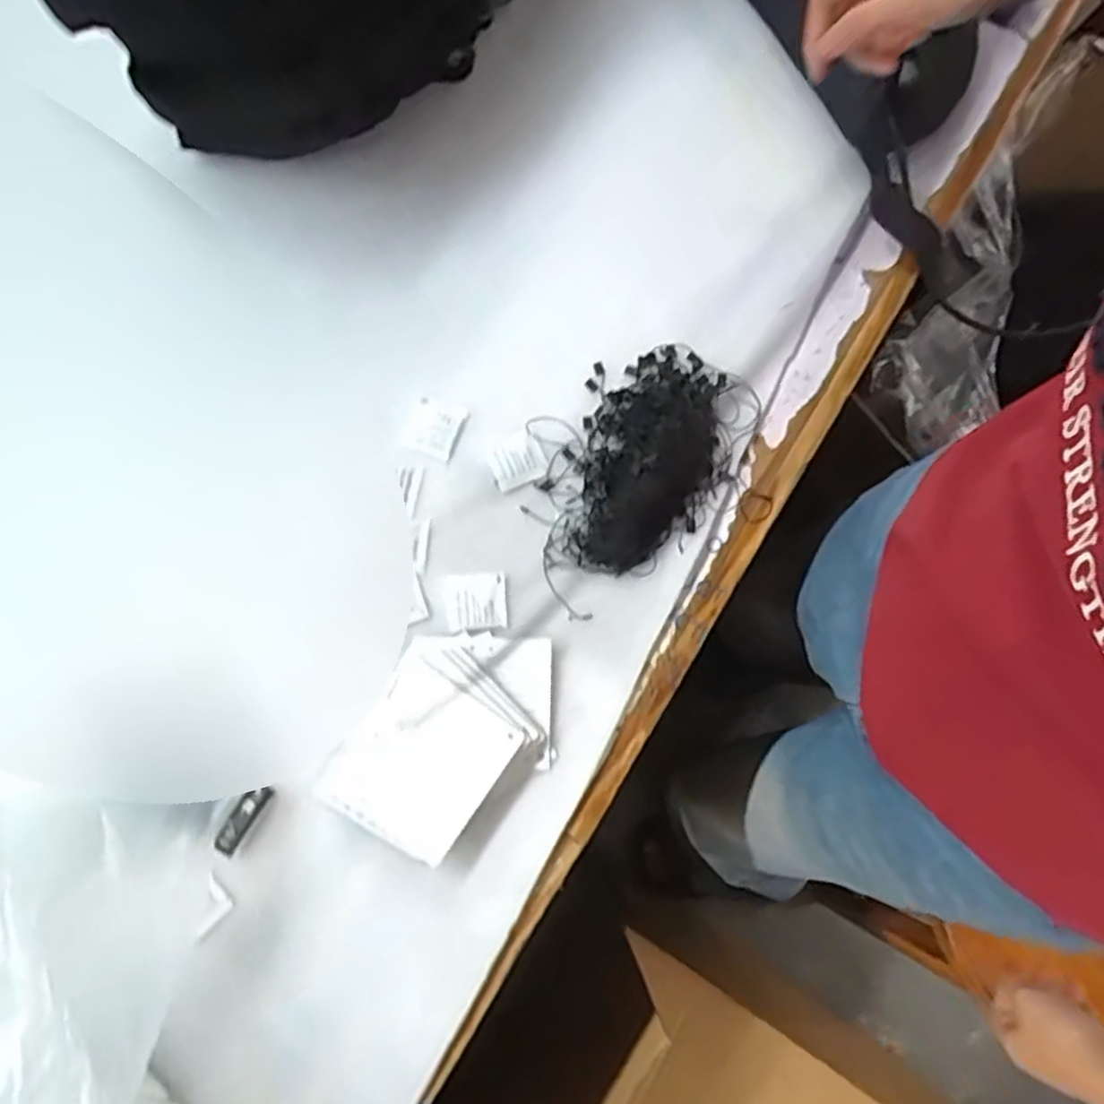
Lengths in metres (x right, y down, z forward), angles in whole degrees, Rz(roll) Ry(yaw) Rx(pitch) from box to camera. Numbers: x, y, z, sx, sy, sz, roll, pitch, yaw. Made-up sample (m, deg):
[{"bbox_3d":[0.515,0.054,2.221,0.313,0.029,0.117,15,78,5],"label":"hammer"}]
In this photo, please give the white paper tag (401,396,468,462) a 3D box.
[{"bbox_3d":[-0.089,-0.093,0.540,0.039,0.007,0.041,21,96,-7],"label":"white paper tag"}]

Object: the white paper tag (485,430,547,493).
[{"bbox_3d":[-0.026,-0.069,0.533,0.039,0.005,0.037,-23,80,-3],"label":"white paper tag"}]

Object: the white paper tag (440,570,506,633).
[{"bbox_3d":[-0.055,0.036,0.517,0.044,0.004,0.039,-7,80,-1],"label":"white paper tag"}]

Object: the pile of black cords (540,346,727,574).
[{"bbox_3d":[0.065,-0.071,0.522,0.113,0.028,0.178,24,81,5],"label":"pile of black cords"}]

